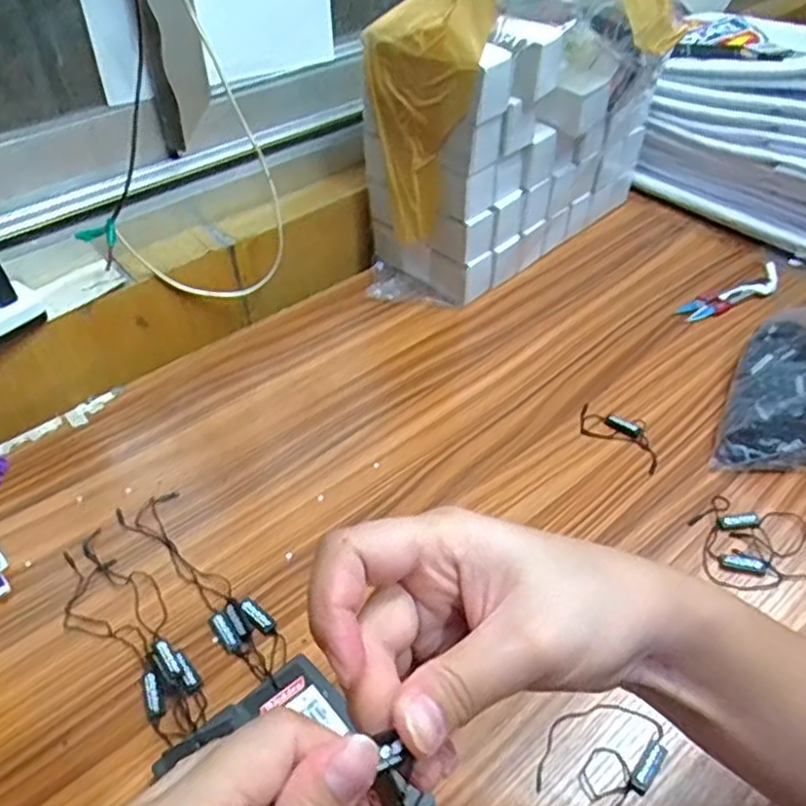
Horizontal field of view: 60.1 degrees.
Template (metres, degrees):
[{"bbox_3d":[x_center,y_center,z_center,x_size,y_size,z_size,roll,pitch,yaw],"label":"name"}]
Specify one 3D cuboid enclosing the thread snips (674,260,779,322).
[{"bbox_3d":[0.315,-0.104,0.660,0.127,0.012,0.032,-20,48,-19],"label":"thread snips"}]

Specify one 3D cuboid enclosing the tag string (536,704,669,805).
[{"bbox_3d":[0.104,0.190,0.373,0.073,0.007,0.052,-34,54,-29],"label":"tag string"}]

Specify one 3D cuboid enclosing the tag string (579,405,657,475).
[{"bbox_3d":[0.170,0.023,0.543,0.071,0.005,0.038,29,52,26],"label":"tag string"}]

